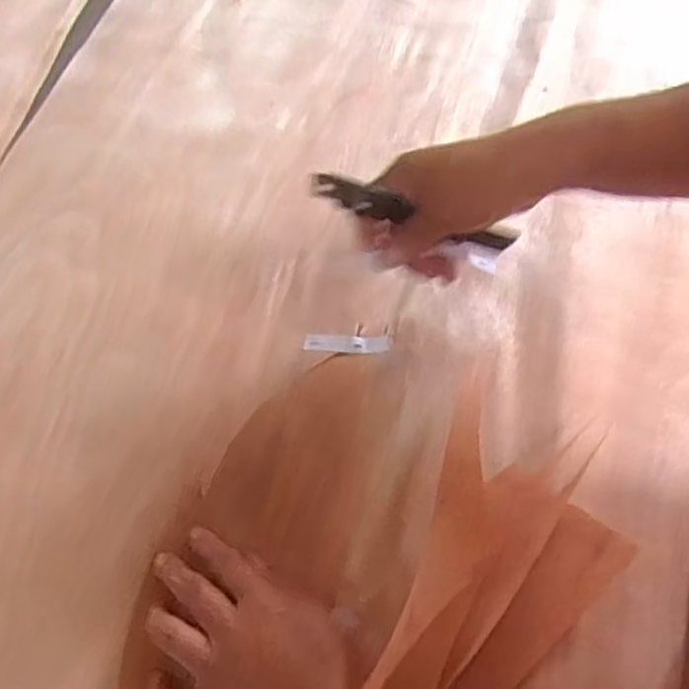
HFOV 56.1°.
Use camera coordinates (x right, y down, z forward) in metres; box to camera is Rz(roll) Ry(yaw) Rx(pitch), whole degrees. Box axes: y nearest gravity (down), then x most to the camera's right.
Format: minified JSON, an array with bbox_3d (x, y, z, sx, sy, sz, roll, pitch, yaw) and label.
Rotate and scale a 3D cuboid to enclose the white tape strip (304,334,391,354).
[{"bbox_3d":[0.002,0.000,0.480,0.062,0.004,0.014,4,65,5],"label":"white tape strip"}]

